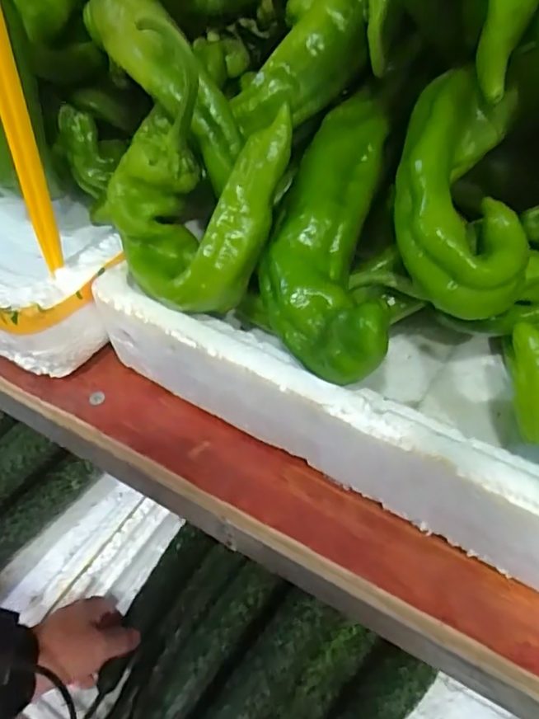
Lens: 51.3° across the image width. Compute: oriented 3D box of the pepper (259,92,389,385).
[{"bbox_3d":[0.024,-0.057,0.231,0.049,0.031,0.129,3,72,9],"label":"pepper"}]

